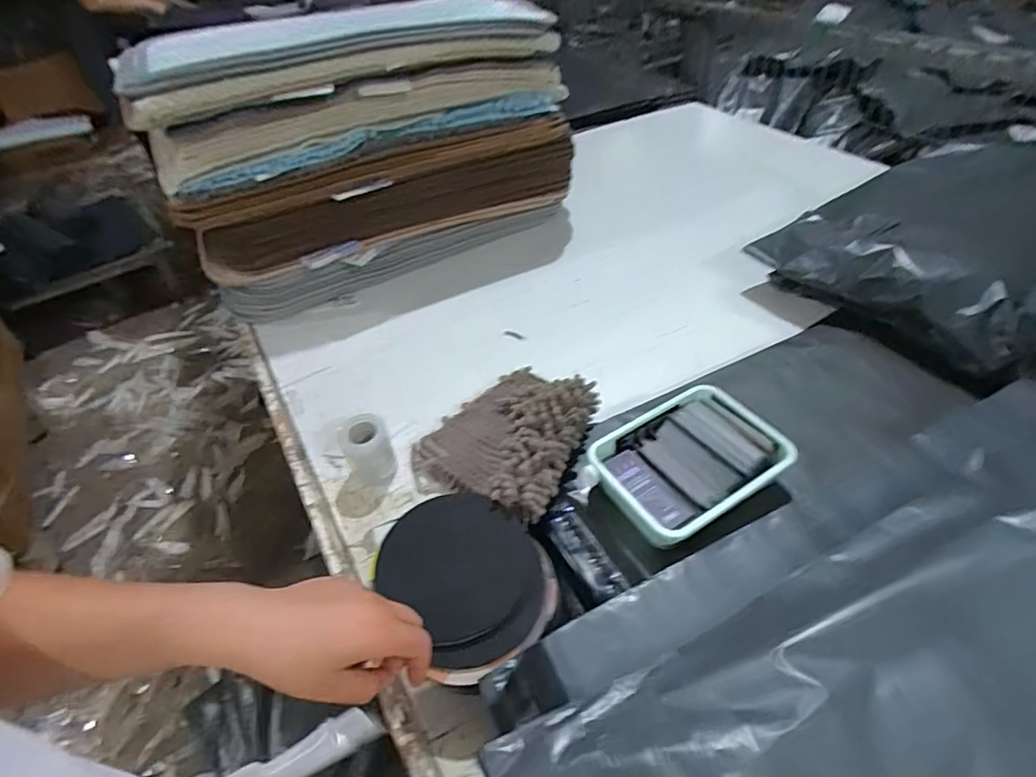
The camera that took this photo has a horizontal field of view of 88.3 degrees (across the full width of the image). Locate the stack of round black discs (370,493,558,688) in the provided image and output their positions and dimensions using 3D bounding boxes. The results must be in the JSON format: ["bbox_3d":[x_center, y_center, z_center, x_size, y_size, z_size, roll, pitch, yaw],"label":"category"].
[{"bbox_3d":[-0.047,0.158,0.449,0.152,0.037,0.125,31,55,33],"label":"stack of round black discs"}]

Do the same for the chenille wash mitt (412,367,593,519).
[{"bbox_3d":[-0.011,0.042,0.586,0.175,0.071,0.192,19,51,23],"label":"chenille wash mitt"}]

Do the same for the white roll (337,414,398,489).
[{"bbox_3d":[-0.163,0.069,0.591,0.056,0.069,0.046,19,50,22],"label":"white roll"}]

